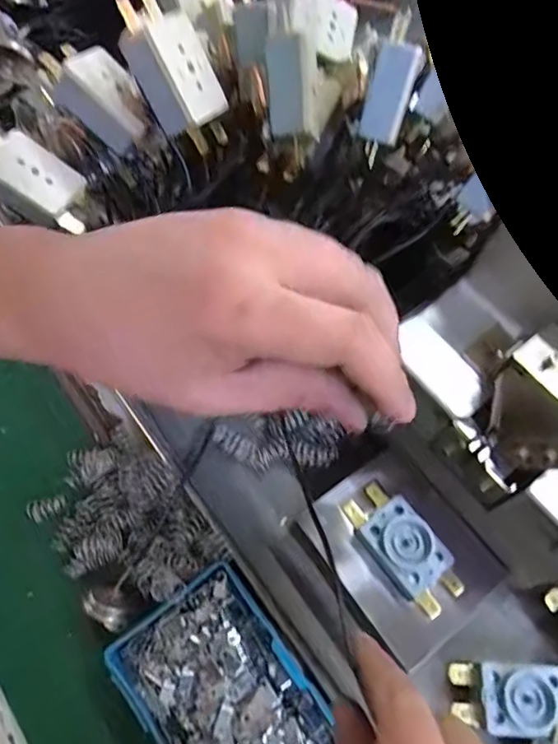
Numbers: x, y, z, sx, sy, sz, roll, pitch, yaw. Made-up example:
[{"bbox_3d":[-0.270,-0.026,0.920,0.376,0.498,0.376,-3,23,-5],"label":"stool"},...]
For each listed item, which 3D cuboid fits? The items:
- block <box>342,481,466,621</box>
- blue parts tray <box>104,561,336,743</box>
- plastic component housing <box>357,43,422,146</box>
[{"bbox_3d":[0.057,0.081,0.243,0.028,0.013,0.060,-34,71,-18],"label":"block"},{"bbox_3d":[-0.021,0.160,0.248,0.070,0.023,0.114,-34,71,-18],"label":"blue parts tray"},{"bbox_3d":[0.048,-0.121,0.230,0.017,0.038,0.007,18,29,5],"label":"plastic component housing"}]

